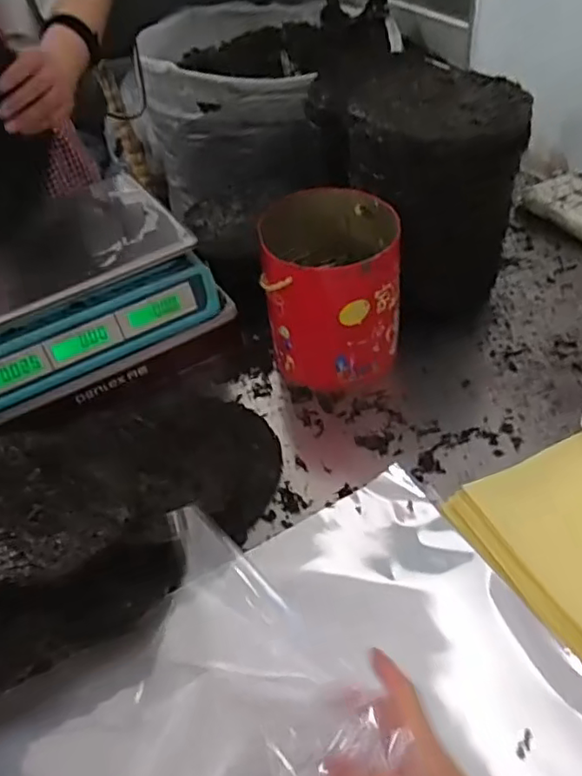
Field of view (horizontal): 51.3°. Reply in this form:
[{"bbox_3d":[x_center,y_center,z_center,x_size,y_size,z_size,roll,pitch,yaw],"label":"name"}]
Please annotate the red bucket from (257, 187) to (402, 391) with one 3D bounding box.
[{"bbox_3d":[0.050,-0.115,0.728,0.149,0.182,0.144,-4,45,4],"label":"red bucket"}]

